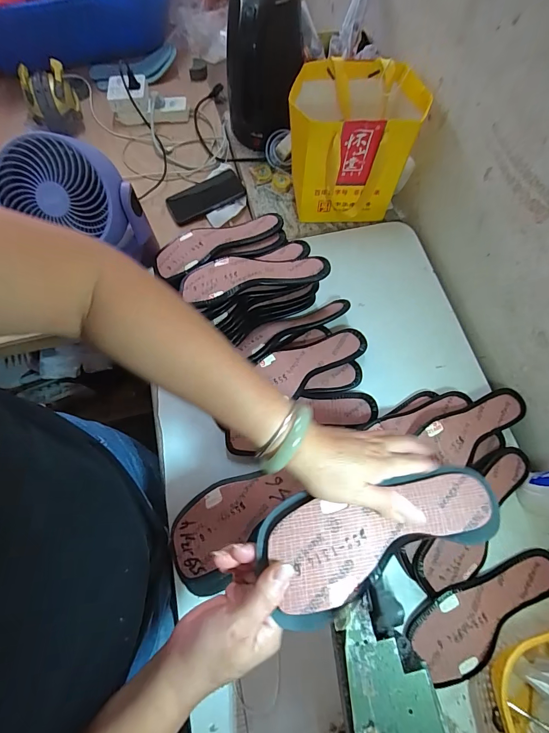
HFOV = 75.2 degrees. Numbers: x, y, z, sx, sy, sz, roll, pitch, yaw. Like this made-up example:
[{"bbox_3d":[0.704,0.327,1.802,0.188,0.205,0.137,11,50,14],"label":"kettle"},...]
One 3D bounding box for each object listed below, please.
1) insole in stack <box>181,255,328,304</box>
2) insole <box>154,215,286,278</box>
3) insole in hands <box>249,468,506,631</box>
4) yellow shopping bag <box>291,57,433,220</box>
[{"bbox_3d":[-0.029,-0.141,0.530,0.211,0.014,0.079,-13,60,-9],"label":"insole in stack"},{"bbox_3d":[-0.090,-0.206,0.577,0.211,0.013,0.071,-26,68,-12],"label":"insole"},{"bbox_3d":[0.102,0.144,0.330,0.230,0.023,0.093,-14,66,-19],"label":"insole in hands"},{"bbox_3d":[0.132,-0.384,0.631,0.206,0.185,0.170,13,65,5],"label":"yellow shopping bag"}]

